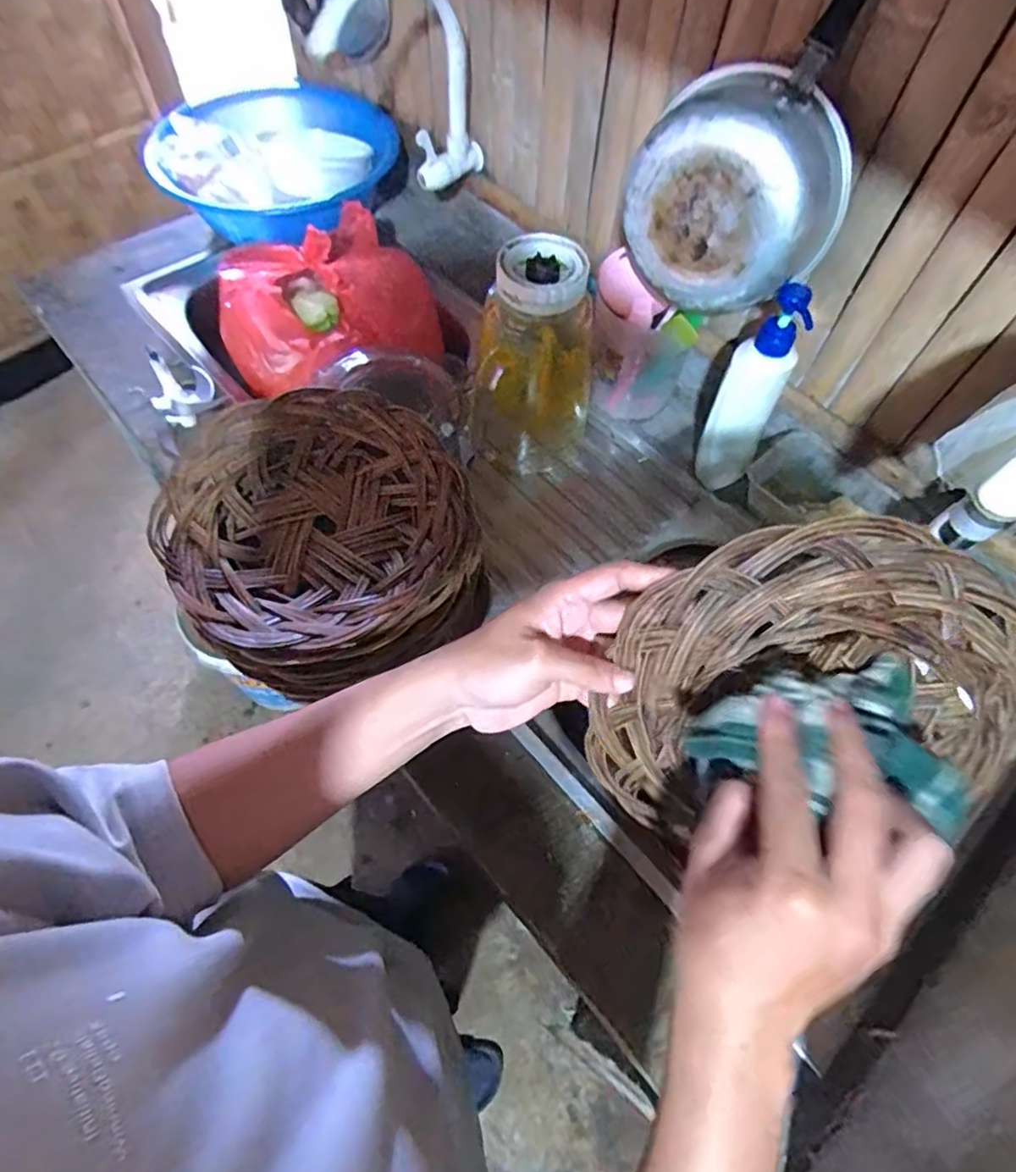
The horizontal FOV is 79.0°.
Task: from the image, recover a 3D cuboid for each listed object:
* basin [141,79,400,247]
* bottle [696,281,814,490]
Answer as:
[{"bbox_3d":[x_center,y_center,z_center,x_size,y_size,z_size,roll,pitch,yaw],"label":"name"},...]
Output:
[{"bbox_3d":[-0.366,-0.663,0.988,0.353,0.128,0.353,1,60,-2],"label":"basin"},{"bbox_3d":[0.261,-0.201,0.666,0.062,0.230,0.051,28,63,13],"label":"bottle"}]

